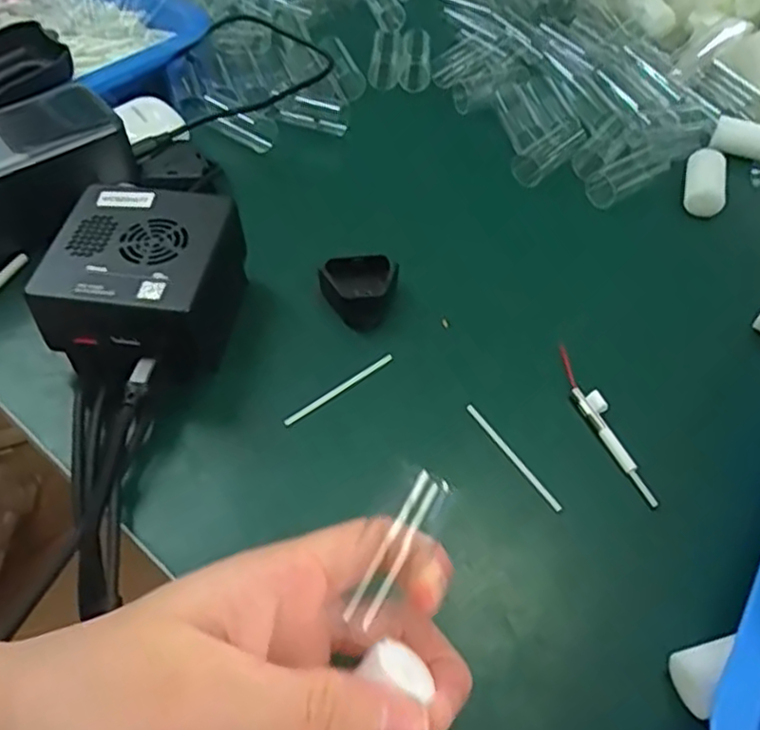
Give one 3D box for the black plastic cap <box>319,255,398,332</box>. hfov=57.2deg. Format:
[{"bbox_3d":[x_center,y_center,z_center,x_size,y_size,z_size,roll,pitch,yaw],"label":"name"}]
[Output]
[{"bbox_3d":[-0.011,-0.038,0.351,0.038,0.019,0.033,1,51,0],"label":"black plastic cap"}]

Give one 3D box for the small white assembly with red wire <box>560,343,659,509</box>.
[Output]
[{"bbox_3d":[0.099,0.026,0.305,0.011,0.006,0.078,-17,54,-14],"label":"small white assembly with red wire"}]

